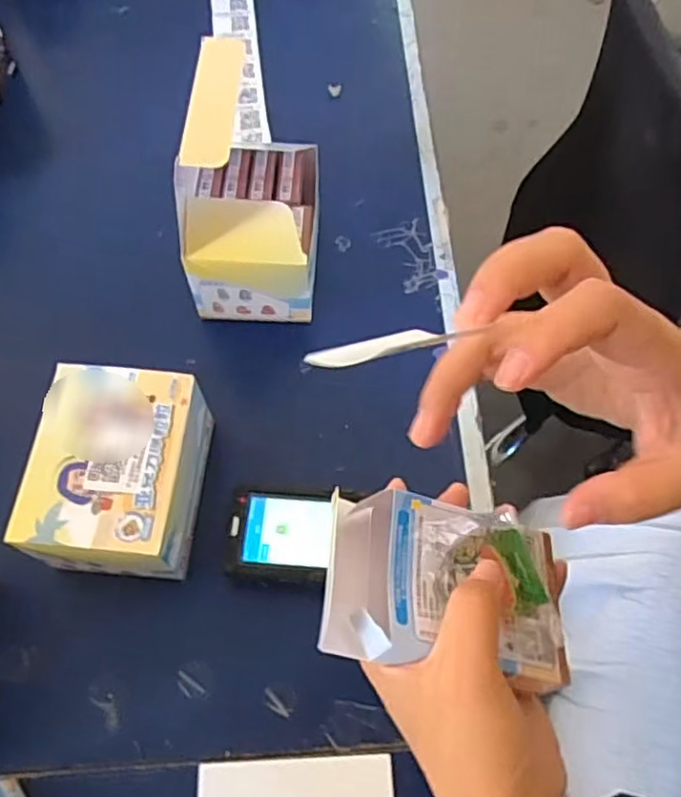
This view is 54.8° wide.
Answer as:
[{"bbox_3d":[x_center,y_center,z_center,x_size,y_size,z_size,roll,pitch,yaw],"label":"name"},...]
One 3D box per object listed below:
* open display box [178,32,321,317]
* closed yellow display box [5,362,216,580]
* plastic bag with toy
[{"bbox_3d":[-0.071,-0.169,0.550,0.101,0.193,0.124,4,64,1],"label":"open display box"},{"bbox_3d":[-0.163,0.058,0.496,0.111,0.089,0.145,6,64,1],"label":"closed yellow display box"},{"bbox_3d":[0.058,0.074,0.268,0.060,0.012,0.058,13,59,-15],"label":"plastic bag with toy"}]

